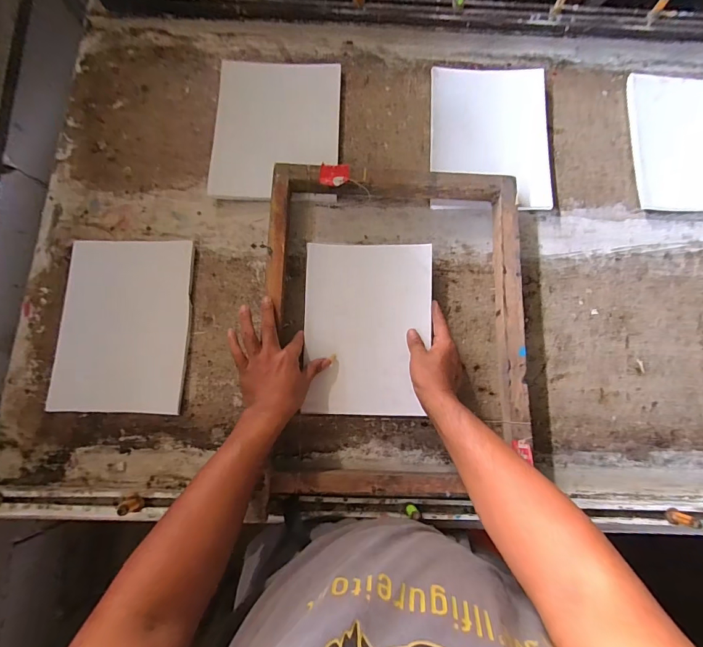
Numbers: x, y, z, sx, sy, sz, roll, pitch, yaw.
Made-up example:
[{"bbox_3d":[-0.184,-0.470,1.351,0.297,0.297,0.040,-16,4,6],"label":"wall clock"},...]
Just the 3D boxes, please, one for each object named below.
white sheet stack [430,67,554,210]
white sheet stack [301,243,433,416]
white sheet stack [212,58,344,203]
[{"bbox_3d":[0.249,-0.333,0.705,0.206,0.027,0.268,2,78,-1],"label":"white sheet stack"},{"bbox_3d":[0.026,0.007,0.617,0.194,0.019,0.265,1,81,-1],"label":"white sheet stack"},{"bbox_3d":[-0.127,-0.336,0.674,0.208,0.020,0.250,2,85,-7],"label":"white sheet stack"}]

